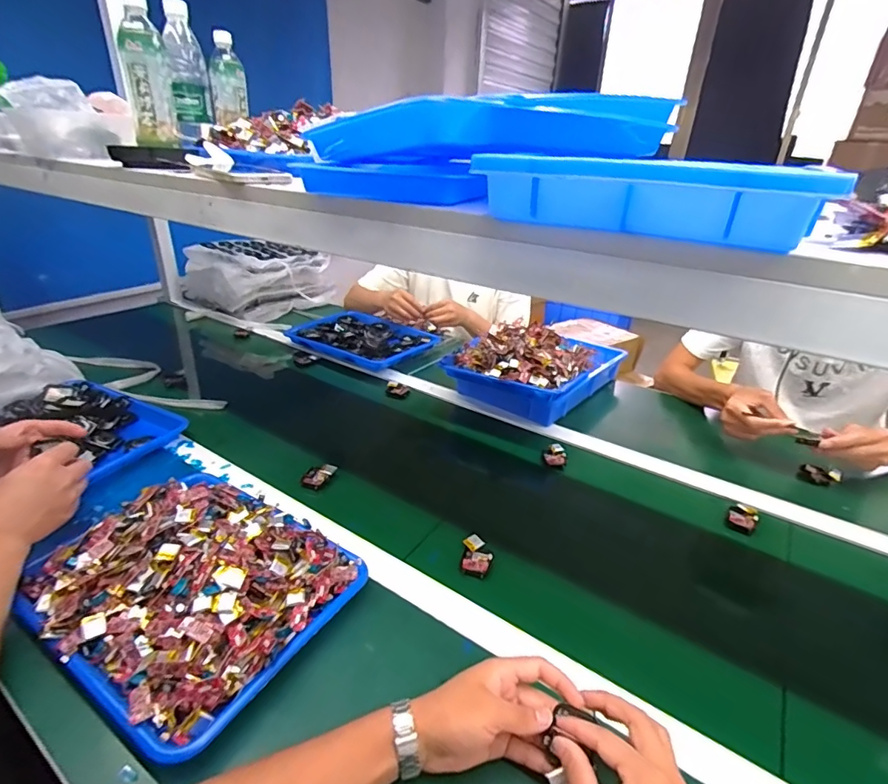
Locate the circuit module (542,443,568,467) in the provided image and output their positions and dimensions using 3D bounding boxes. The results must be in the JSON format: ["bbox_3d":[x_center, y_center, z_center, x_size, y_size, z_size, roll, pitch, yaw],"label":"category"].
[{"bbox_3d":[0.189,0.108,0.830,0.038,0.021,0.046,8,28,12],"label":"circuit module"}]

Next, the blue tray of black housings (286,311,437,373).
[{"bbox_3d":[-0.194,-0.132,1.187,0.318,0.040,0.245,18,31,28],"label":"blue tray of black housings"}]

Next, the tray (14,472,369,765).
[{"bbox_3d":[-0.278,0.194,0.534,0.315,0.063,0.249,17,31,27],"label":"tray"}]

